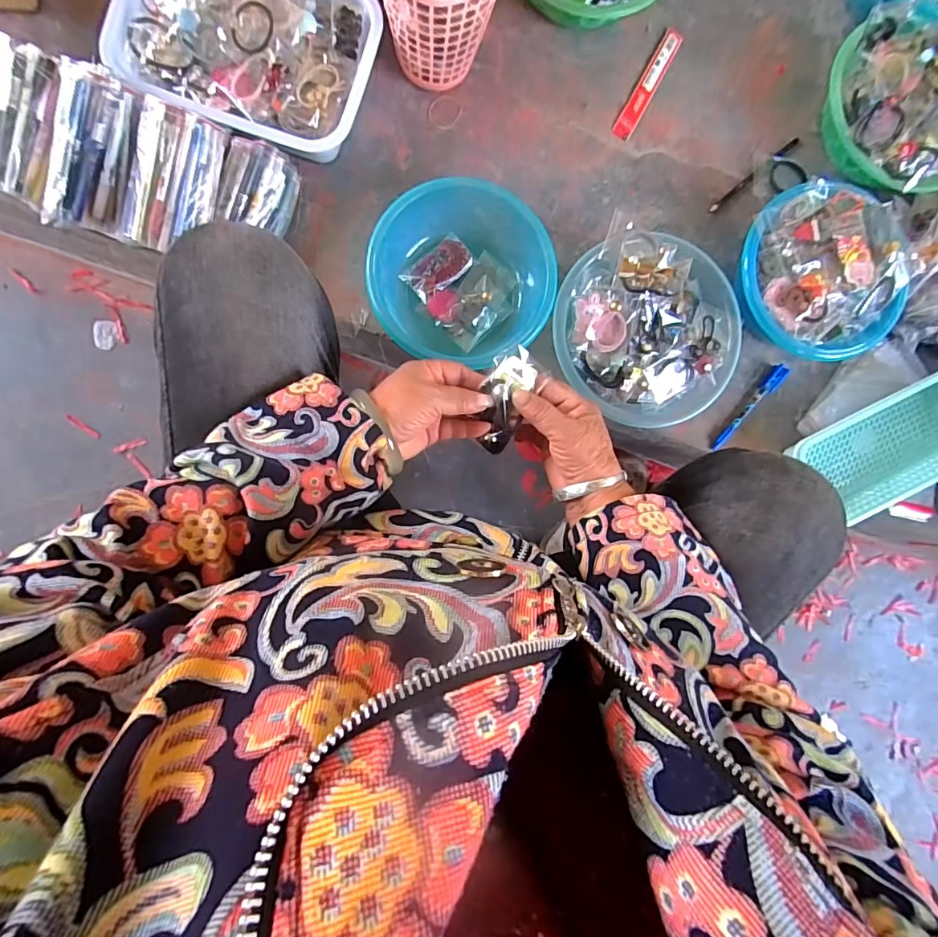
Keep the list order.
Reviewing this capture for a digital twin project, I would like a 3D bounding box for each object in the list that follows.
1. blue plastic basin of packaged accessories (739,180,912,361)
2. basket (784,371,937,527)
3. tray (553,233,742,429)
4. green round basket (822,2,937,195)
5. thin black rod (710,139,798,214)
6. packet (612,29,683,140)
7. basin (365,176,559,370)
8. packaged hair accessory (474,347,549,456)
[{"bbox_3d":[0.464,-0.260,0.669,0.220,0.085,0.210,0,89,-7],"label":"blue plastic basin of packaged accessories"},{"bbox_3d":[0.593,-0.026,0.697,0.274,0.052,0.135,-27,92,-7],"label":"basket"},{"bbox_3d":[0.228,-0.176,0.646,0.238,0.081,0.219,0,89,-7],"label":"tray"},{"bbox_3d":[0.608,-0.501,0.690,0.256,0.095,0.230,-25,92,-7],"label":"green round basket"},{"bbox_3d":[0.410,-0.420,0.706,0.175,0.004,0.010,-39,93,-6],"label":"thin black rod"},{"bbox_3d":[0.251,-0.539,0.692,0.027,0.007,0.174,29,86,-5],"label":"packet"},{"bbox_3d":[-0.012,-0.247,0.624,0.217,0.075,0.192,-10,90,-7],"label":"basin"},{"bbox_3d":[0.034,-0.056,0.427,0.039,0.016,0.092,12,108,-6],"label":"packaged hair accessory"}]

